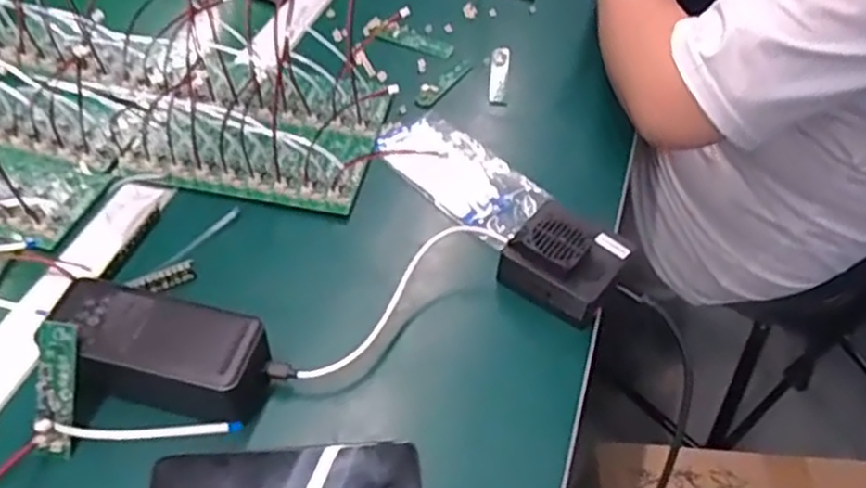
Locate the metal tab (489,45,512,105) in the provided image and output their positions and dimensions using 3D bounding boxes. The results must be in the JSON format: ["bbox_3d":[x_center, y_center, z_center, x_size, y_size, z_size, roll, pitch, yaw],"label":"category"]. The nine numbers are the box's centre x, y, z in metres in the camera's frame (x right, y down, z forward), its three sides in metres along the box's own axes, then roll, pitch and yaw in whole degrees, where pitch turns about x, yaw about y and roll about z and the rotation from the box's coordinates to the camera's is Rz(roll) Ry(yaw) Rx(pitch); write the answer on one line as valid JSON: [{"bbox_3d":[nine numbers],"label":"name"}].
[{"bbox_3d":[0.065,-0.166,0.713,0.019,0.004,0.074,7,64,1],"label":"metal tab"}]

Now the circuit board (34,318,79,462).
[{"bbox_3d":[-0.223,0.087,0.426,0.023,0.010,0.080,4,93,-1],"label":"circuit board"}]

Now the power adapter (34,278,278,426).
[{"bbox_3d":[-0.173,0.072,0.456,0.131,0.054,0.066,13,51,7],"label":"power adapter"}]

